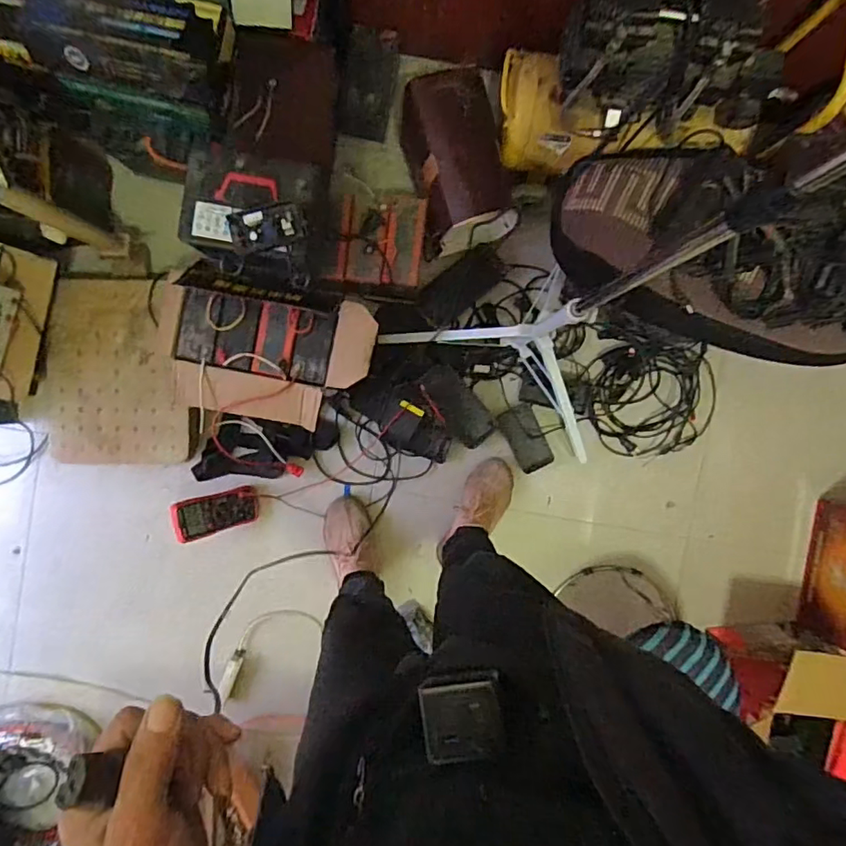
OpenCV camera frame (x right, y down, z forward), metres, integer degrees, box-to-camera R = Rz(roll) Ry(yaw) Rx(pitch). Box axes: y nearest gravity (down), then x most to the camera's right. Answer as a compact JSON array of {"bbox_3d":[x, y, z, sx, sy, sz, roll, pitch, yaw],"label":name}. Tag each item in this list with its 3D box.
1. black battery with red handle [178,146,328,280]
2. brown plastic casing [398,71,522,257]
[{"bbox_3d":[-0.328,-0.394,1.070,0.239,0.208,0.187,7,92,-2],"label":"black battery with red handle"},{"bbox_3d":[0.074,-0.534,1.139,0.216,0.231,0.284,-18,93,-1],"label":"brown plastic casing"}]

